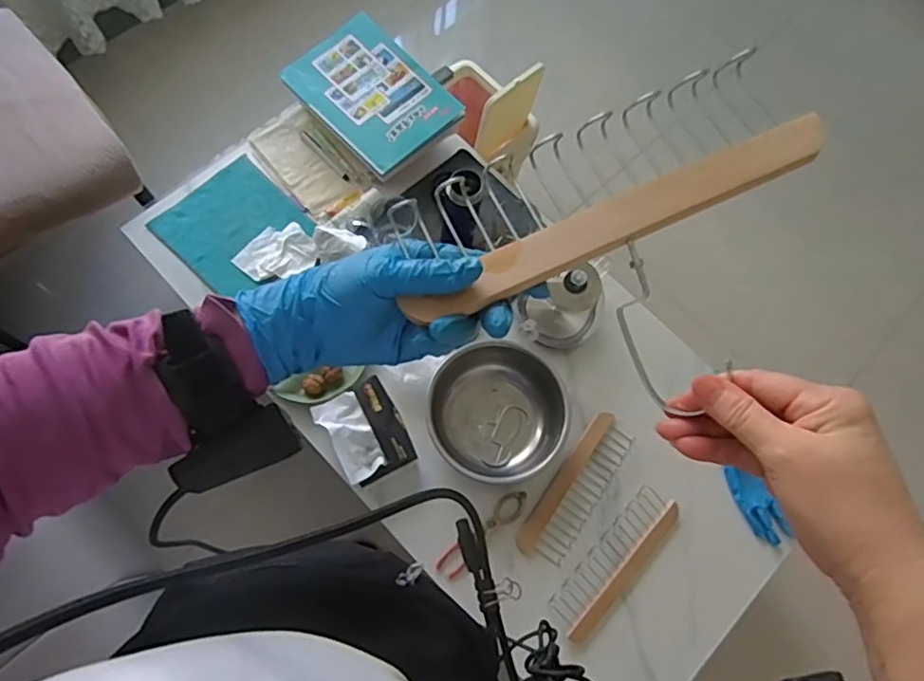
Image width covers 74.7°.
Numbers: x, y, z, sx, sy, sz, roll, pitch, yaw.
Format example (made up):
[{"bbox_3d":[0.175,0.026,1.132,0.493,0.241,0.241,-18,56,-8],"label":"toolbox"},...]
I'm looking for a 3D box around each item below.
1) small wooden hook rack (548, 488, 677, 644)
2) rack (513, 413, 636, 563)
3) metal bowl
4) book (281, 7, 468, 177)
[{"bbox_3d":[0.242,0.345,0.956,0.070,0.021,0.254,41,72,14],"label":"small wooden hook rack"},{"bbox_3d":[0.189,0.242,0.991,0.079,0.029,0.253,33,70,11],"label":"rack"},{"bbox_3d":[0.056,0.117,0.984,0.210,0.085,0.197,1,67,-1],"label":"metal bowl"},{"bbox_3d":[-0.171,-0.472,1.154,0.210,0.036,0.295,-43,82,-7],"label":"book"}]

